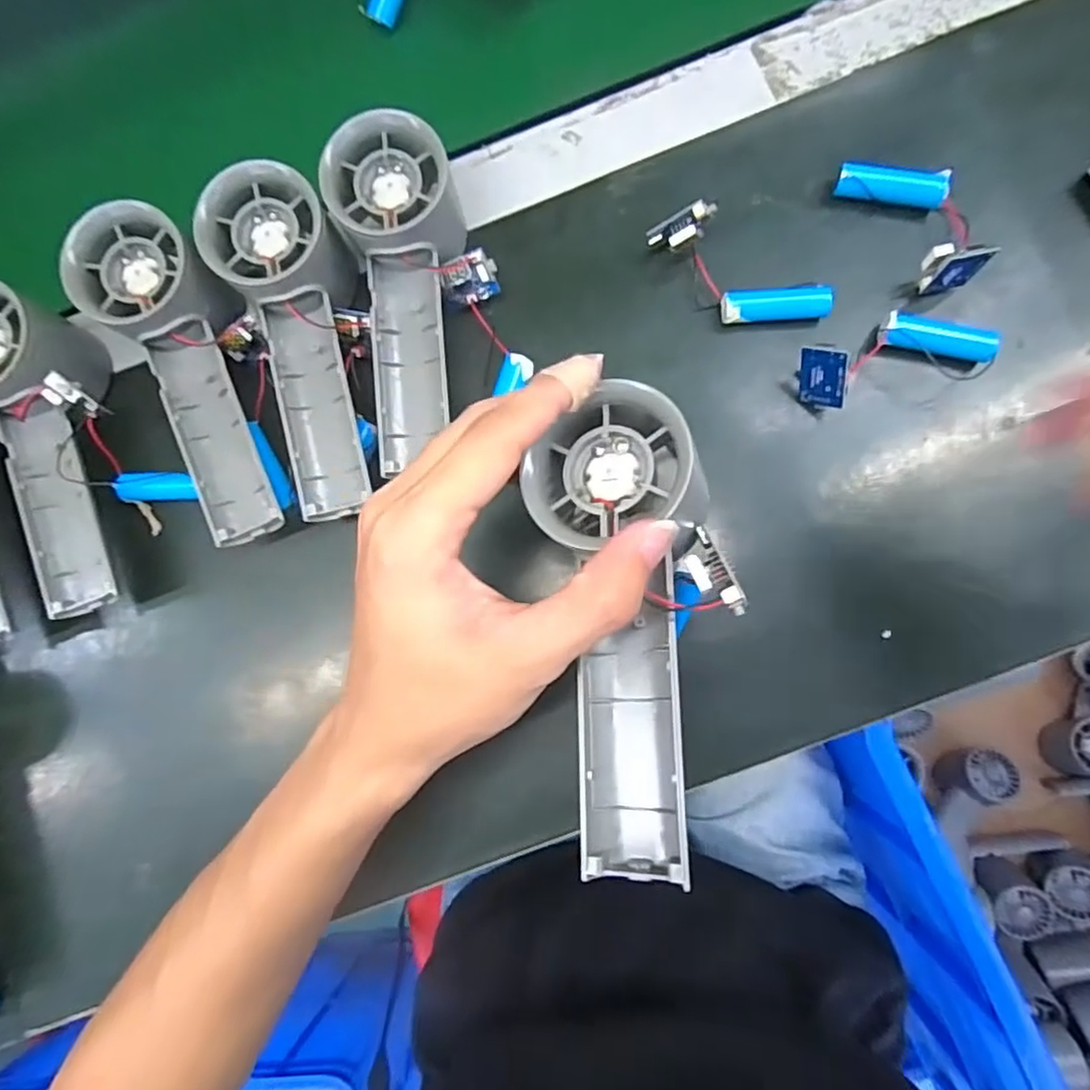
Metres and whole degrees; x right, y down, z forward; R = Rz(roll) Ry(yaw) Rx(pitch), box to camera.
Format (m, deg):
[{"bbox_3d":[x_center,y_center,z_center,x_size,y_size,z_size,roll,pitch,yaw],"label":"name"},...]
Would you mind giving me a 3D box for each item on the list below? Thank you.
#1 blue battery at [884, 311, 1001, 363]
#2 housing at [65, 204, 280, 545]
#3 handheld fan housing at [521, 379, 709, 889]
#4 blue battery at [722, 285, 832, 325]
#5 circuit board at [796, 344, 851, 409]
[{"bbox_3d":[0.188,-0.097,0.305,0.050,0.016,0.016,14,85,2],"label":"blue battery"},{"bbox_3d":[-0.167,-0.079,0.307,0.060,0.038,0.156,-19,96,4],"label":"housing"},{"bbox_3d":[0.023,0.027,0.210,0.055,0.027,0.160,-2,87,6],"label":"handheld fan housing"},{"bbox_3d":[0.114,-0.117,0.314,0.052,0.016,0.015,-3,84,0],"label":"blue battery"},{"bbox_3d":[0.131,-0.079,0.297,0.023,0.030,0.006,25,51,34],"label":"circuit board"}]

